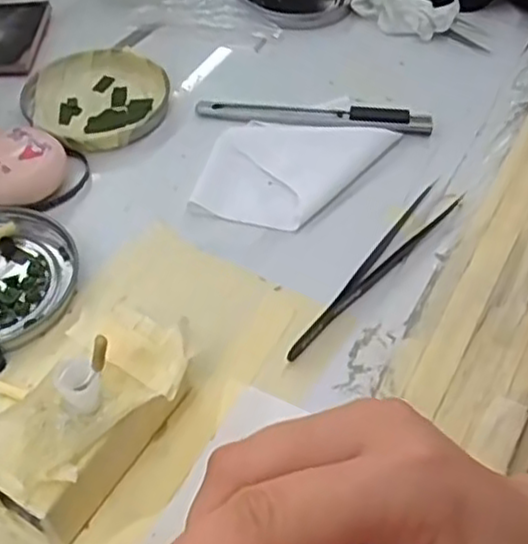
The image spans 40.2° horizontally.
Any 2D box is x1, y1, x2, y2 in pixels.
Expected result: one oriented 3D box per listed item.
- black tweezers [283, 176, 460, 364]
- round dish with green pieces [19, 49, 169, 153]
[{"bbox_3d":[0.049,-0.004,0.326,0.017,0.006,0.124,35,58,24],"label":"black tweezers"},{"bbox_3d":[-0.090,-0.097,0.399,0.073,0.010,0.082,-36,60,-26],"label":"round dish with green pieces"}]

